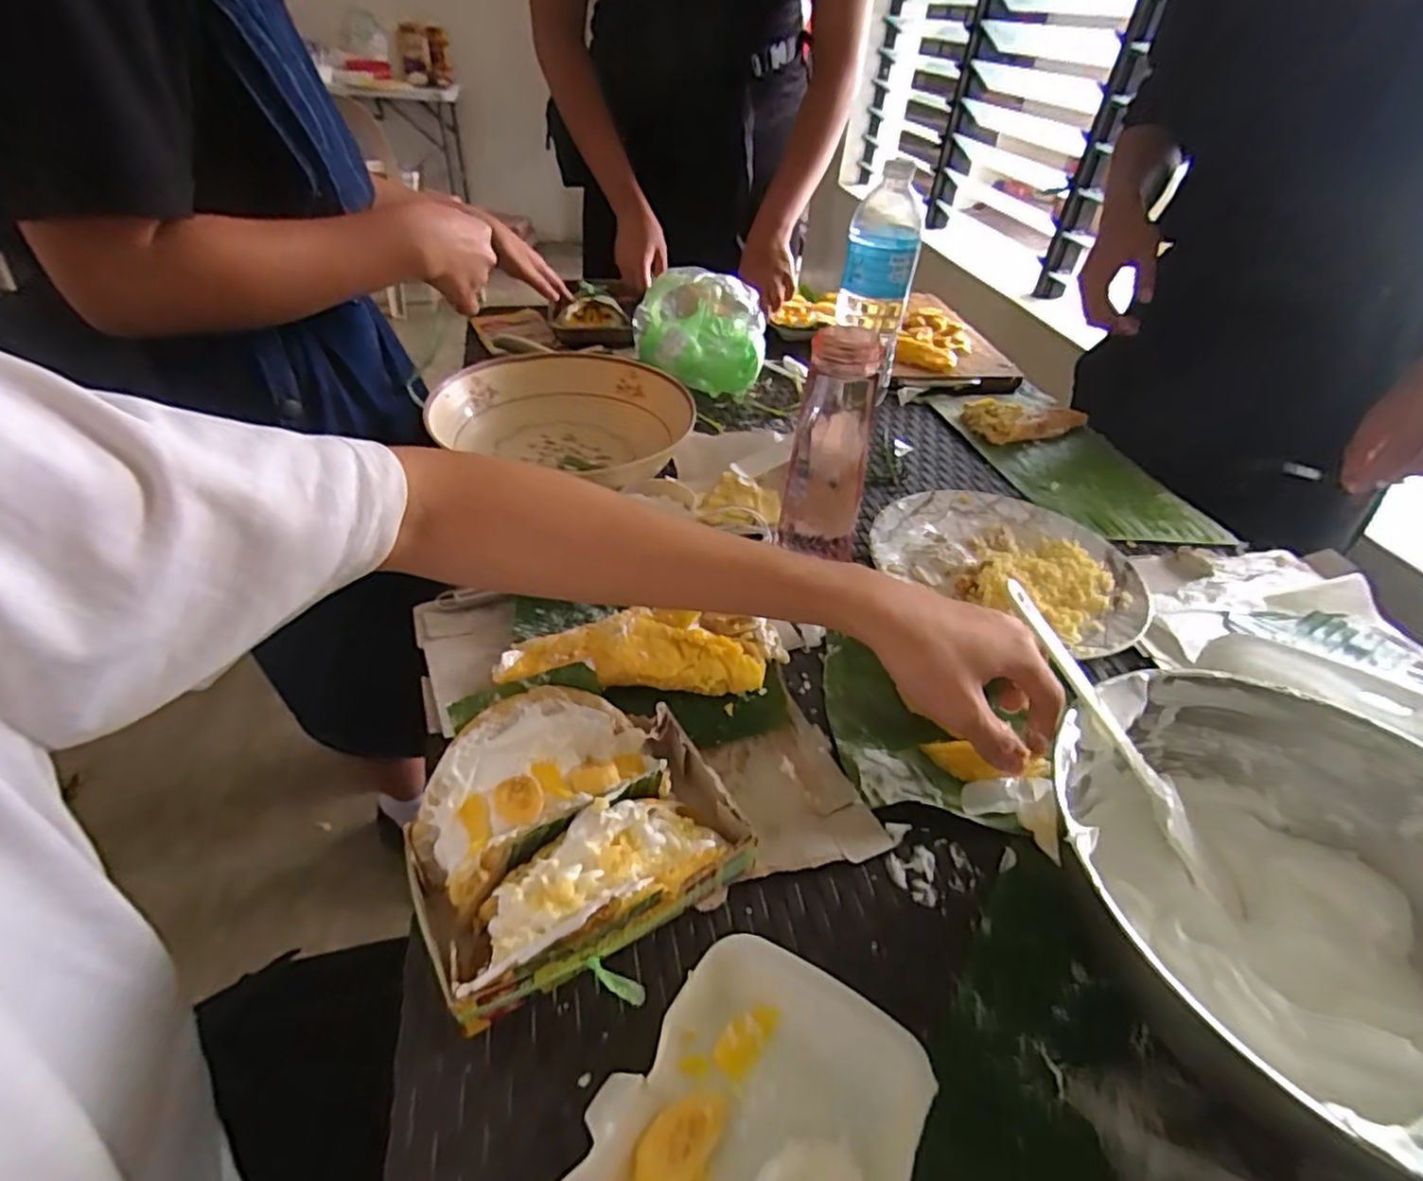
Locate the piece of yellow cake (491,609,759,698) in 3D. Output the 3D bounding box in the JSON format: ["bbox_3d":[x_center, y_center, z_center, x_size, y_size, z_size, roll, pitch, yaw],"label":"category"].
[{"bbox_3d":[-0.053,0.041,0.479,0.178,0.020,0.061,1,40,-5],"label":"piece of yellow cake"}]

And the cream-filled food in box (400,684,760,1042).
[{"bbox_3d":[-0.071,0.119,0.354,0.157,0.059,0.133,-19,46,-26],"label":"cream-filled food in box"}]

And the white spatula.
[{"bbox_3d":[0.208,0.068,0.362,0.023,0.009,0.174,-33,89,-36],"label":"white spatula"}]

